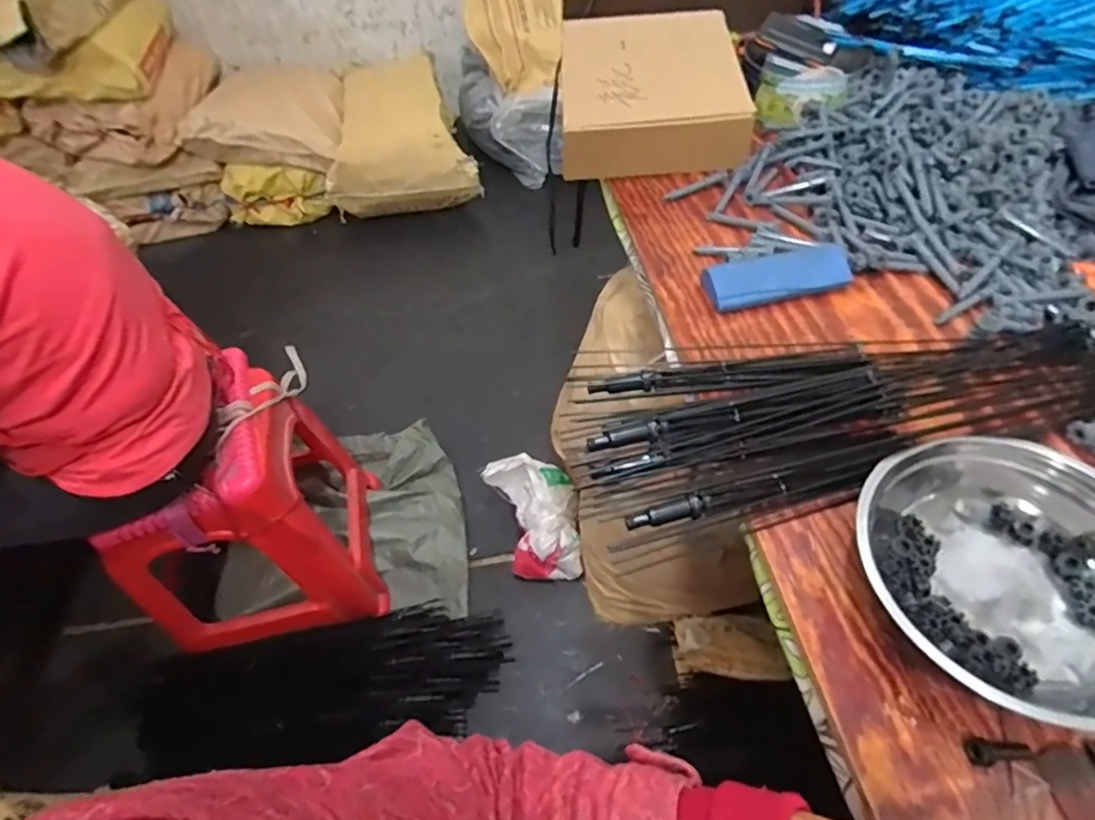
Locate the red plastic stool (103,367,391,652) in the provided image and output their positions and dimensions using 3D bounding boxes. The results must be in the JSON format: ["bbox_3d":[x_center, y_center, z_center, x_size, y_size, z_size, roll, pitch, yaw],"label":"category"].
[{"bbox_3d":[-0.549,0.206,1.155,0.327,0.471,0.351,-11,52,-3],"label":"red plastic stool"}]

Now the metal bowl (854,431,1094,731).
[{"bbox_3d":[0.353,0.123,0.458,0.197,0.068,0.215,-11,52,-3],"label":"metal bowl"}]

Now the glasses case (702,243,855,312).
[{"bbox_3d":[0.274,-0.158,0.719,0.173,0.025,0.070,-13,52,-4],"label":"glasses case"}]

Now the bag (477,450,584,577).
[{"bbox_3d":[-0.020,0.231,1.324,0.174,0.102,0.272,-17,52,-8],"label":"bag"}]

